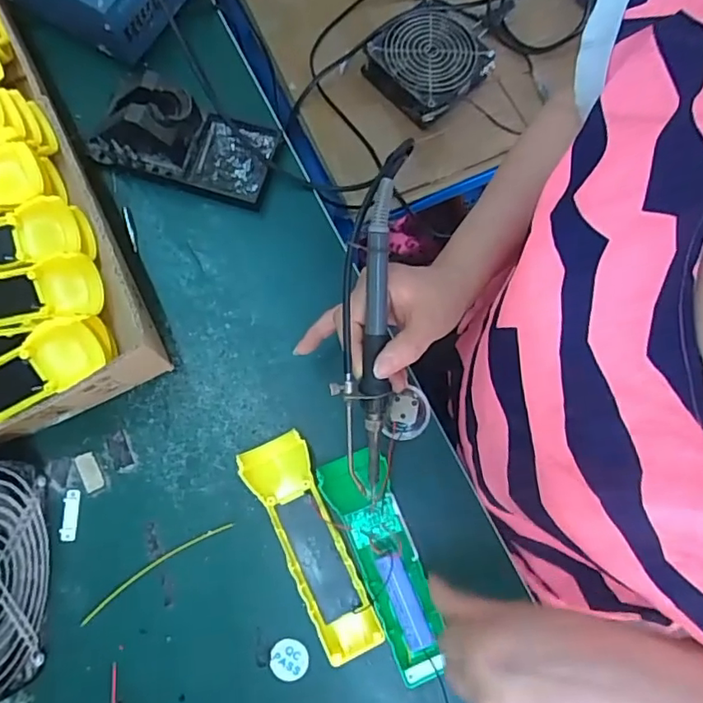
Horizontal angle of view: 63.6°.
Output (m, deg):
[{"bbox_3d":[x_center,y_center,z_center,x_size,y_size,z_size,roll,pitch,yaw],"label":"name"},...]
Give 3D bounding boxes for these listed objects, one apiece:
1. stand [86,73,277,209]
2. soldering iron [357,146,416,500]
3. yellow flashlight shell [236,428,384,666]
[{"bbox_3d":[-0.143,-0.185,0.474,0.152,0.070,0.074,17,77,3],"label":"stand"},{"bbox_3d":[0.019,-0.017,0.366,0.021,0.017,0.221,3,103,1],"label":"soldering iron"},{"bbox_3d":[-0.029,0.141,0.419,0.047,0.023,0.162,-26,83,-6],"label":"yellow flashlight shell"}]

